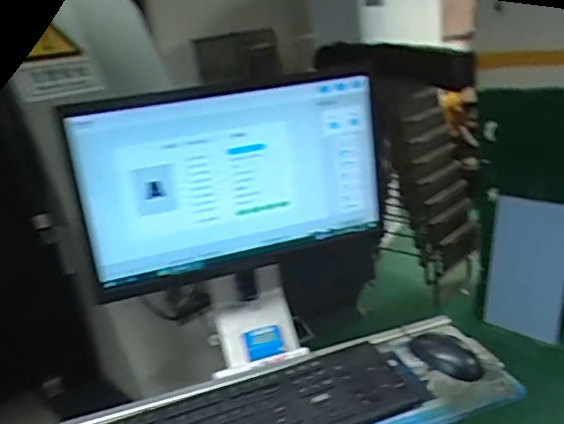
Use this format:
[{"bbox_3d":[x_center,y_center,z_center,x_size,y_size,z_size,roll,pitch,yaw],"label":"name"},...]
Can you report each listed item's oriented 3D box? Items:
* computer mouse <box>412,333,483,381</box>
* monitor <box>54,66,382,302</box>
[{"bbox_3d":[0.232,0.207,0.822,0.056,0.030,0.106,-18,21,-28],"label":"computer mouse"},{"bbox_3d":[-0.060,-0.049,0.795,0.433,0.252,0.035,-13,19,-15],"label":"monitor"}]

